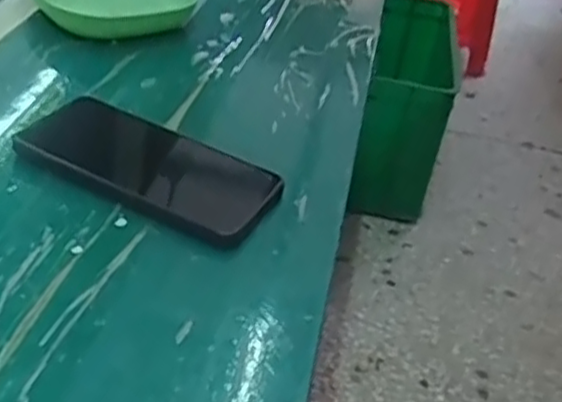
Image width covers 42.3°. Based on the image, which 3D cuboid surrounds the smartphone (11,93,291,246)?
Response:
[{"bbox_3d":[-0.091,-0.024,0.473,0.174,0.012,0.078,23,39,20],"label":"smartphone"}]

